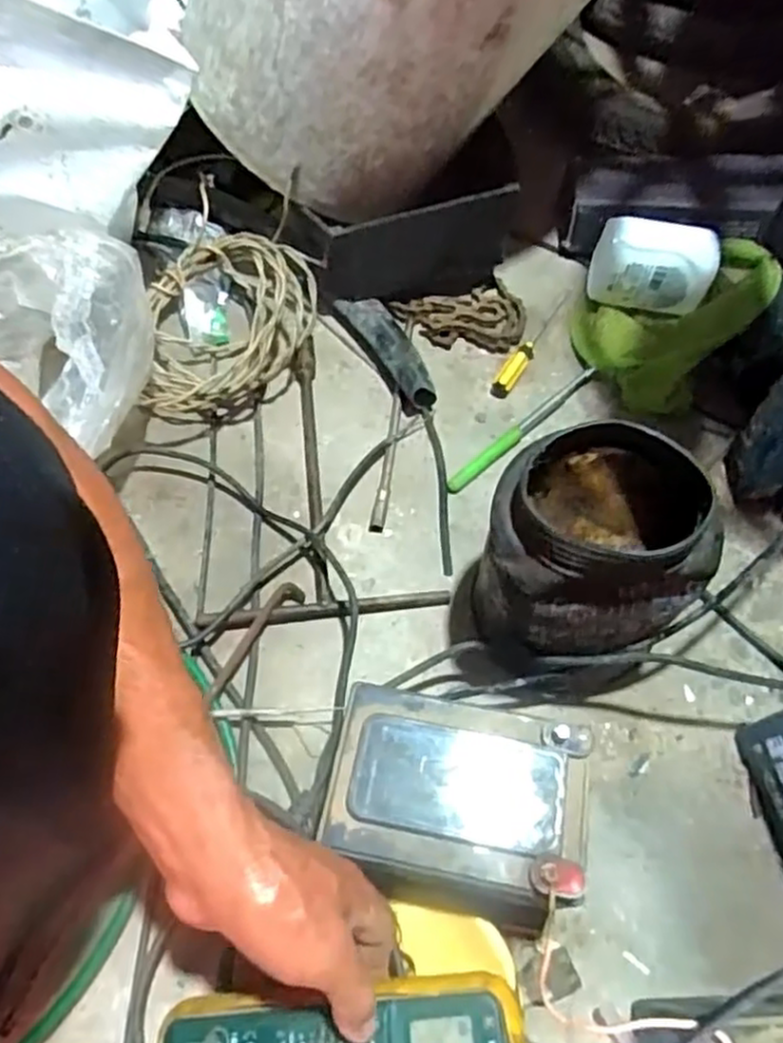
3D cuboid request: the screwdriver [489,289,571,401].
[{"bbox_3d":[0.143,-0.184,0.697,0.018,0.015,0.165,27,64,15],"label":"screwdriver"}]

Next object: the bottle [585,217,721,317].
[{"bbox_3d":[0.259,-0.255,0.697,0.116,0.065,0.061,15,61,8],"label":"bottle"}]

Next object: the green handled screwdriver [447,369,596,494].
[{"bbox_3d":[0.120,-0.087,0.645,0.015,0.016,0.194,41,68,20],"label":"green handled screwdriver"}]

